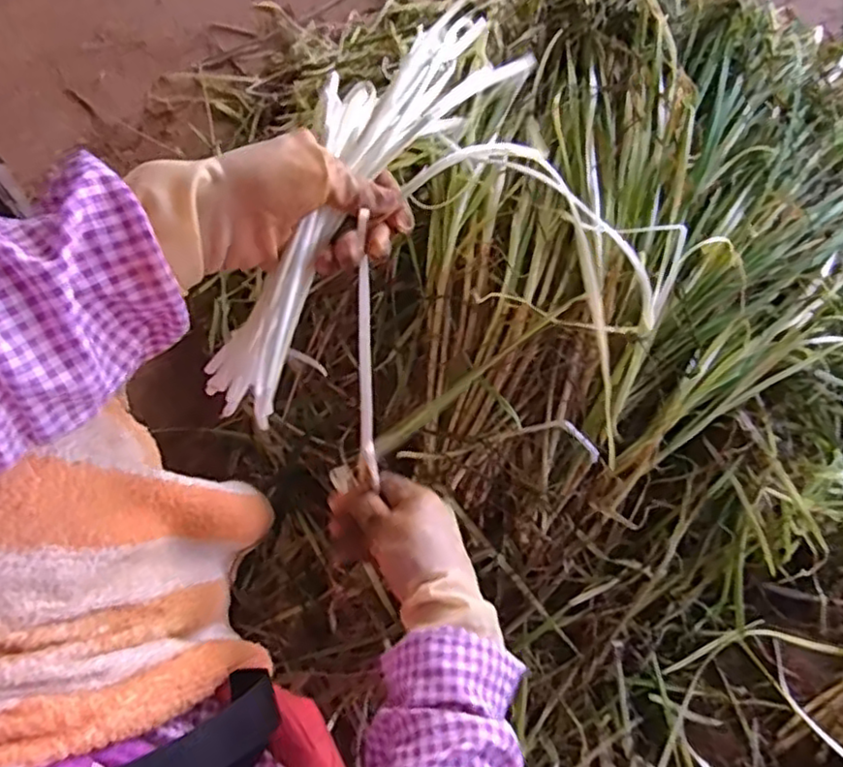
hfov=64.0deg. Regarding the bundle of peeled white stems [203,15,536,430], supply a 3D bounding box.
[{"bbox_3d":[-0.038,-0.119,0.423,0.079,0.069,0.308,31,84,9],"label":"bundle of peeled white stems"}]

